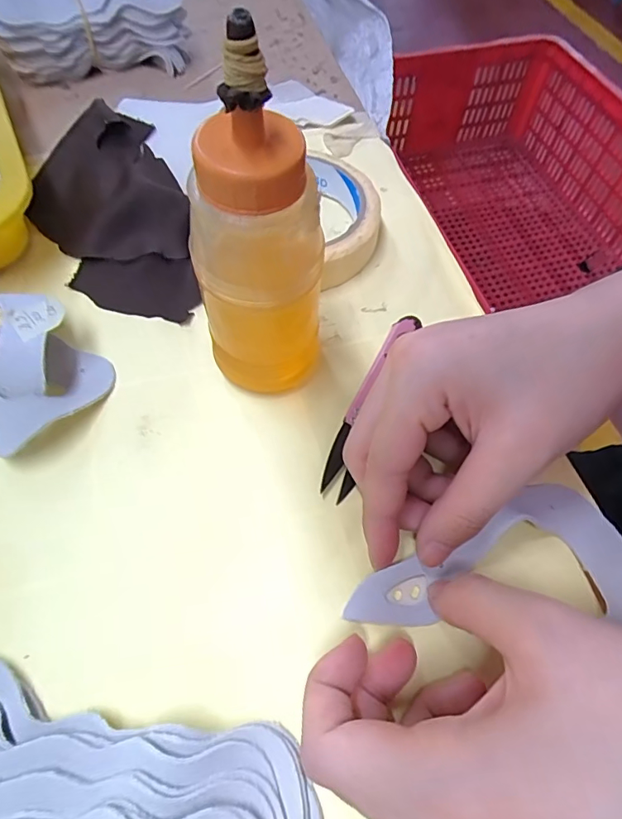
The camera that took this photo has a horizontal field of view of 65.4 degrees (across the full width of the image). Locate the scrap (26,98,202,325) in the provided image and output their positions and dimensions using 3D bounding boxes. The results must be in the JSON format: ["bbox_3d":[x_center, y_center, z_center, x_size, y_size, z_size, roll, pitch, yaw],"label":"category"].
[{"bbox_3d":[-0.114,-0.113,0.278,0.079,0.029,0.158,-20,63,-13],"label":"scrap"}]

